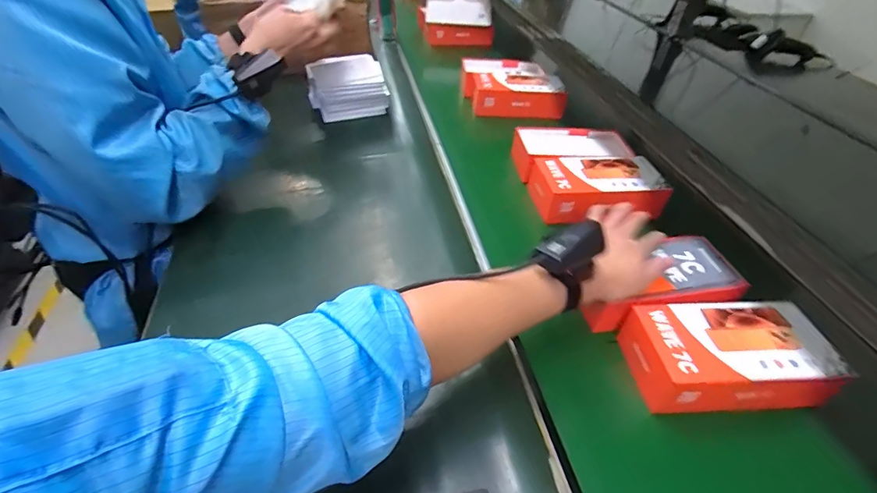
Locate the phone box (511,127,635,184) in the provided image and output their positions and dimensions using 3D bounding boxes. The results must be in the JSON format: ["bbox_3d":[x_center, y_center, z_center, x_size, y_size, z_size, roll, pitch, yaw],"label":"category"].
[{"bbox_3d":[0.210,-0.155,0.719,0.163,0.045,0.110,-1,41,-7],"label":"phone box"}]

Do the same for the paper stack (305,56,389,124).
[{"bbox_3d":[-0.180,-0.310,0.850,0.140,0.089,0.131,-11,43,-18],"label":"paper stack"}]

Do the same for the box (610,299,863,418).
[{"bbox_3d":[0.293,0.114,0.448,0.188,0.061,0.096,0,41,-5],"label":"box"}]

